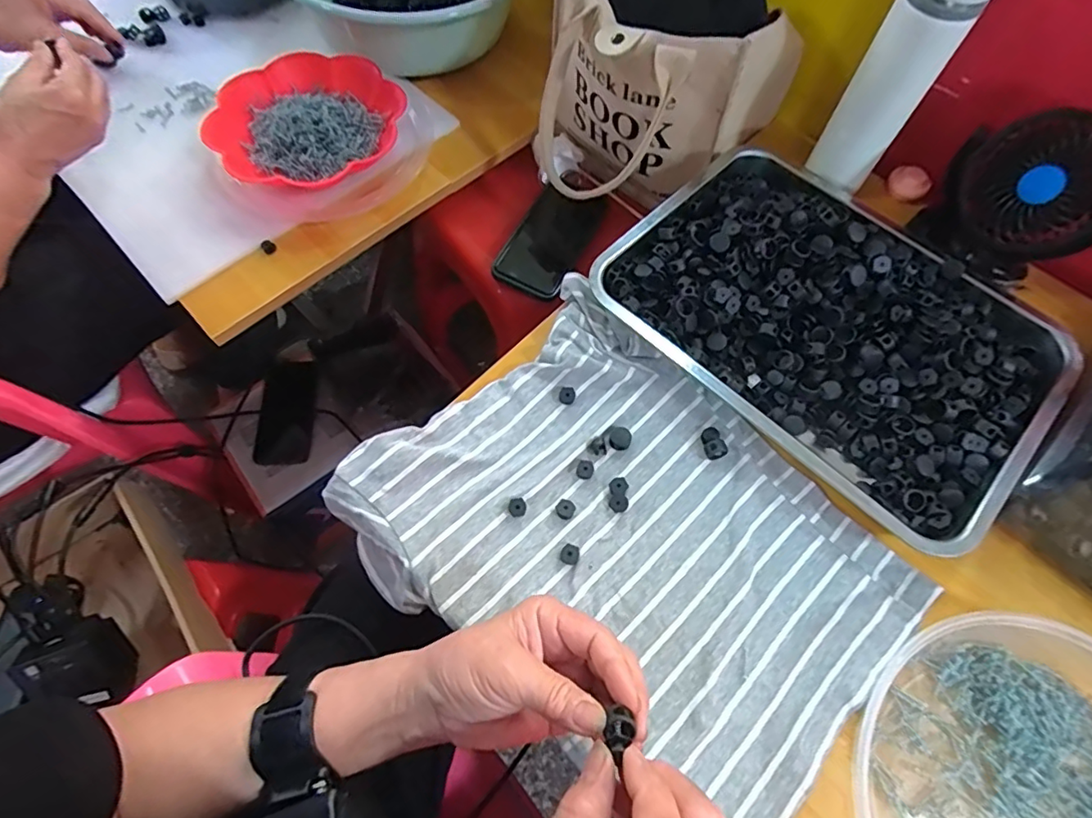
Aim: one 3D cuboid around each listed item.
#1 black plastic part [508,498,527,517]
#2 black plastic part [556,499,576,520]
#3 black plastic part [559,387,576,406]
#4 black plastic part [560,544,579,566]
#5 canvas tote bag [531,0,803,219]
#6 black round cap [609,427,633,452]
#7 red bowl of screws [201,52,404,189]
[{"bbox_3d":[-0.021,0.074,0.415,0.013,0.007,0.013,1,65,-2],"label":"black plastic part"},{"bbox_3d":[0.015,0.076,0.415,0.014,0.008,0.014,1,65,-2],"label":"black plastic part"},{"bbox_3d":[0.017,-0.012,0.454,0.013,0.008,0.015,2,65,-1],"label":"black plastic part"},{"bbox_3d":[0.018,0.106,0.400,0.014,0.008,0.014,1,65,-2],"label":"black plastic part"},{"bbox_3d":[0.095,-0.311,0.556,0.226,0.214,0.198,31,68,12],"label":"canvas tote bag"},{"bbox_3d":[0.059,0.024,0.437,0.018,0.007,0.017,1,65,-2],"label":"black round cap"},{"bbox_3d":[-0.260,-0.308,0.611,0.201,0.050,0.181,7,65,1],"label":"red bowl of screws"}]

